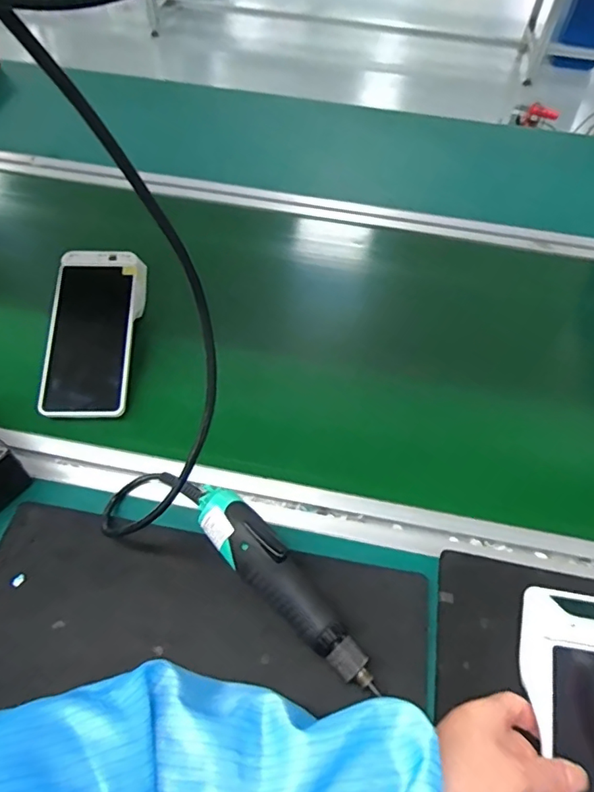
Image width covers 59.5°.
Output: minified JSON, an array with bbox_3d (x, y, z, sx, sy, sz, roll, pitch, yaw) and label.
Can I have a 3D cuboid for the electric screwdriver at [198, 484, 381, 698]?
[{"bbox_3d":[-0.011,0.142,0.397,0.180,0.050,0.037,39,62,22],"label":"electric screwdriver"}]

